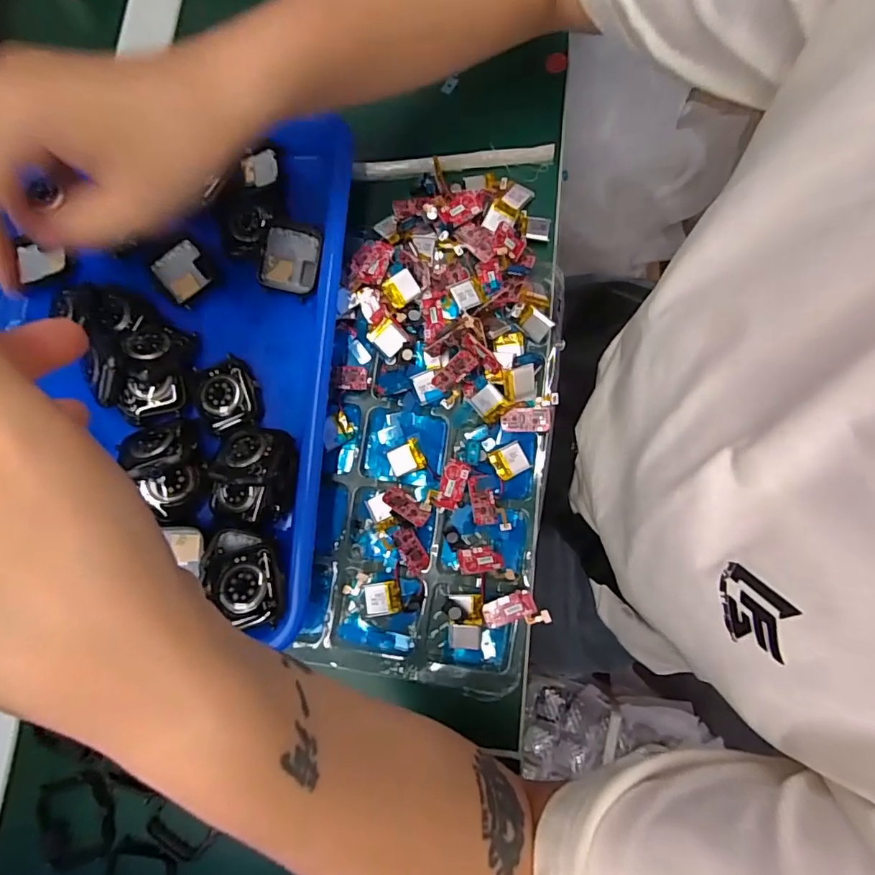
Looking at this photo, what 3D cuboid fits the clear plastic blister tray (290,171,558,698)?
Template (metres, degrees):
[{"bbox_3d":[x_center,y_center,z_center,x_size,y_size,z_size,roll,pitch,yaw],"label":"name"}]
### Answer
[{"bbox_3d":[0.001,-0.019,0.303,0.132,0.031,0.312,5,81,3],"label":"clear plastic blister tray"}]

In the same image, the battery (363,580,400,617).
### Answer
[{"bbox_3d":[-0.033,0.094,0.287,0.021,0.004,0.018,-12,80,1],"label":"battery"}]

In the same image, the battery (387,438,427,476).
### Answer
[{"bbox_3d":[-0.019,0.012,0.301,0.020,0.006,0.018,-24,80,-2],"label":"battery"}]

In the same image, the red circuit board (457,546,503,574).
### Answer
[{"bbox_3d":[0.025,0.071,0.291,0.028,0.004,0.015,-1,57,-24],"label":"red circuit board"}]

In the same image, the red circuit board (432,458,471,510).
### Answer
[{"bbox_3d":[0.009,0.028,0.296,0.015,0.008,0.029,17,82,5],"label":"red circuit board"}]

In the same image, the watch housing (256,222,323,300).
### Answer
[{"bbox_3d":[-0.092,-0.111,0.309,0.035,0.015,0.042,8,81,4],"label":"watch housing"}]

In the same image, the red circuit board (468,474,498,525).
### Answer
[{"bbox_3d":[0.027,0.037,0.297,0.014,0.004,0.029,-9,80,1],"label":"red circuit board"}]

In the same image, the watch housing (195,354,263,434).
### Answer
[{"bbox_3d":[-0.125,-0.027,0.295,0.034,0.007,0.043,-16,80,0],"label":"watch housing"}]

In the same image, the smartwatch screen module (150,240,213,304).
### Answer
[{"bbox_3d":[-0.158,-0.103,0.307,0.030,0.006,0.035,-35,81,-3],"label":"smartwatch screen module"}]

